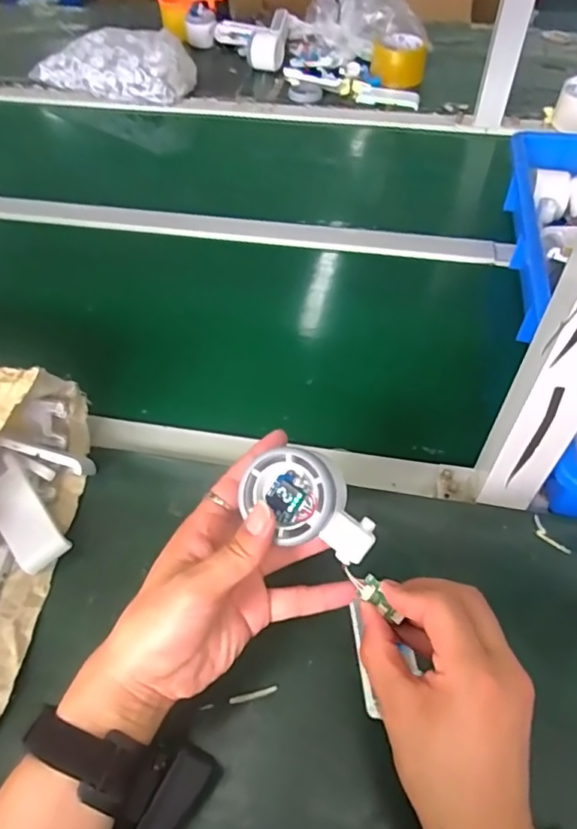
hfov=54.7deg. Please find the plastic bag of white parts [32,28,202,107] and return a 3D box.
[{"bbox_3d":[-0.305,-0.614,0.973,0.295,0.073,0.146,21,56,17],"label":"plastic bag of white parts"}]

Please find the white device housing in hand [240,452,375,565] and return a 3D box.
[{"bbox_3d":[0.015,0.053,0.336,0.079,0.036,0.051,28,88,18],"label":"white device housing in hand"}]

